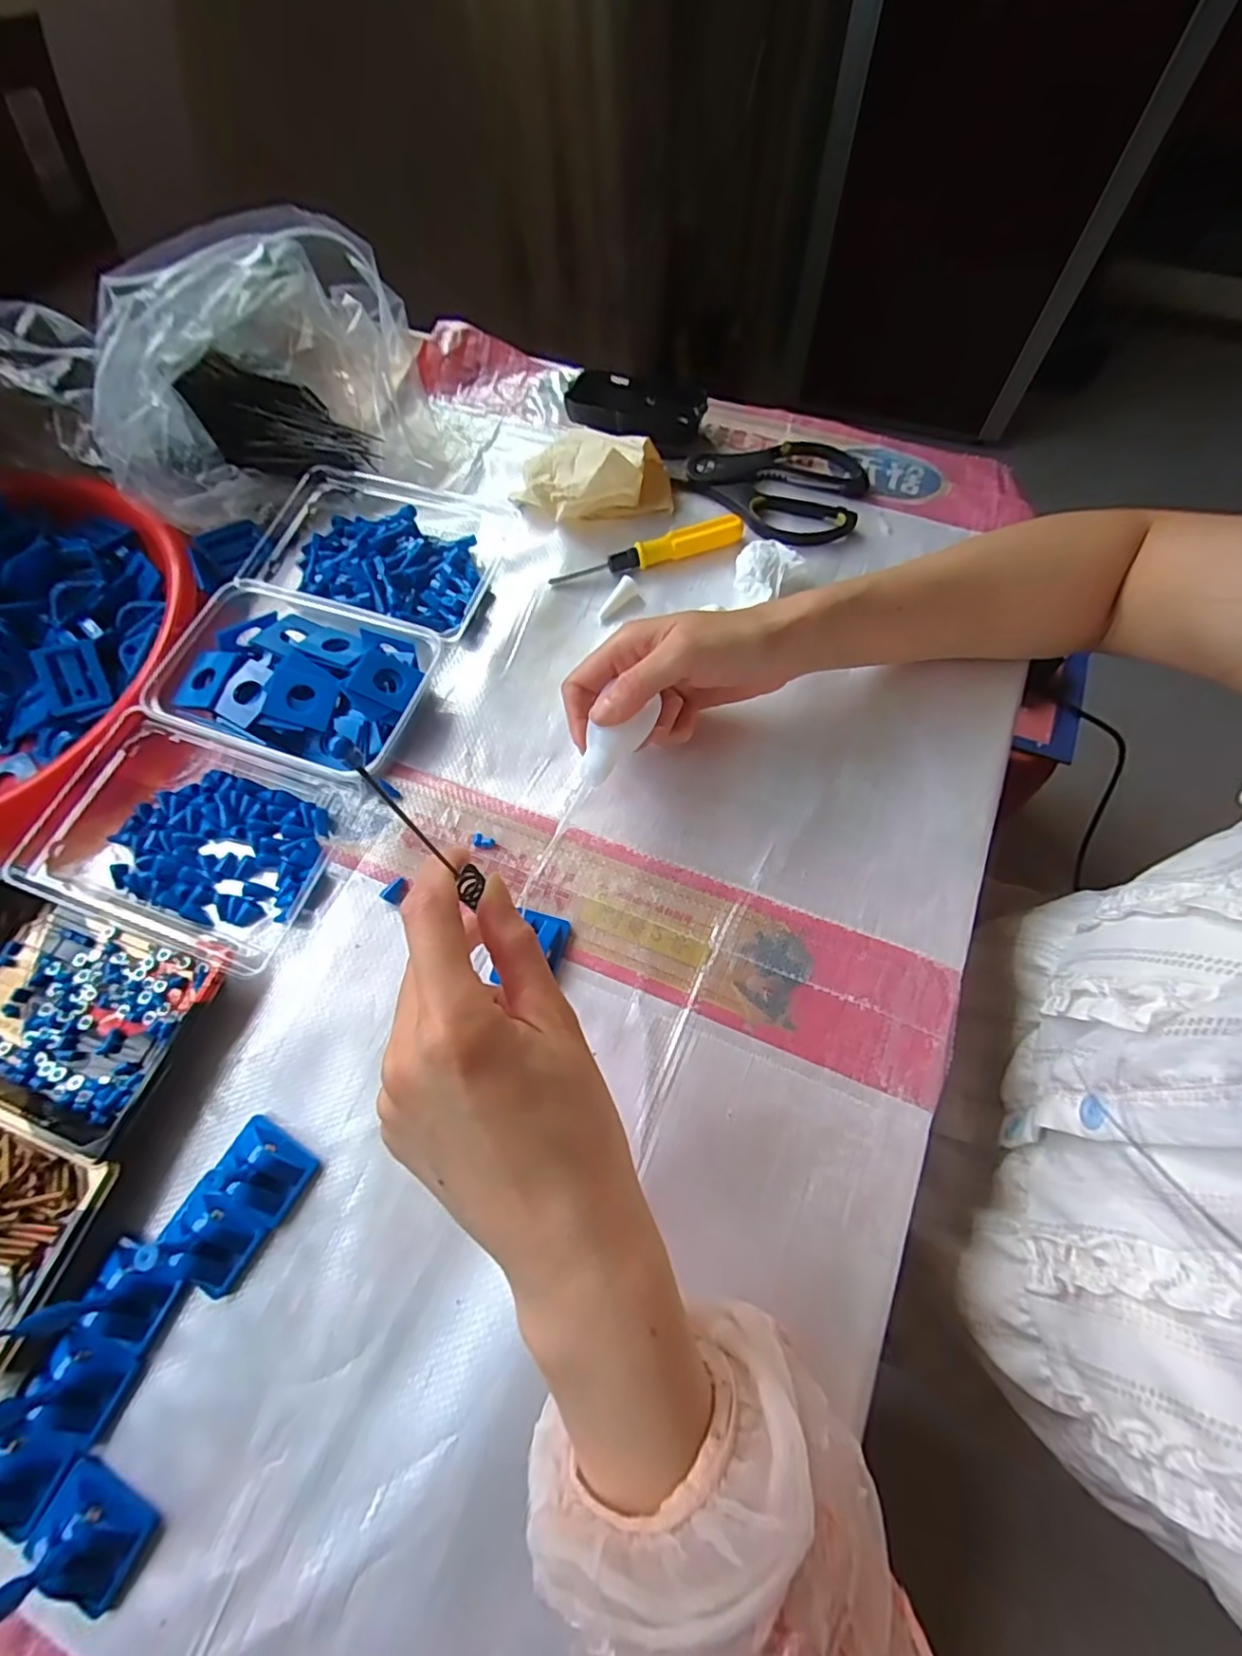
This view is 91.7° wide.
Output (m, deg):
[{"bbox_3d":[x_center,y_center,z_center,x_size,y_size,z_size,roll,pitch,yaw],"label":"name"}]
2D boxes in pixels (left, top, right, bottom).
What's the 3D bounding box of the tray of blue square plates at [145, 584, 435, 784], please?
[{"bbox_3d":[-0.206,-0.092,0.391,0.156,0.037,0.110,17,70,10],"label":"tray of blue square plates"}]

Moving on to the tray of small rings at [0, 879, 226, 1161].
[{"bbox_3d":[-0.307,0.097,0.326,0.159,0.025,0.097,19,70,10],"label":"tray of small rings"}]

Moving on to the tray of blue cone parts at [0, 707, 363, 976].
[{"bbox_3d":[-0.260,0.002,0.360,0.164,0.028,0.122,17,70,10],"label":"tray of blue cone parts"}]

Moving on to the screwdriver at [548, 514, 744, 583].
[{"bbox_3d":[0.021,-0.199,0.434,0.141,0.016,0.015,-19,68,-5],"label":"screwdriver"}]

